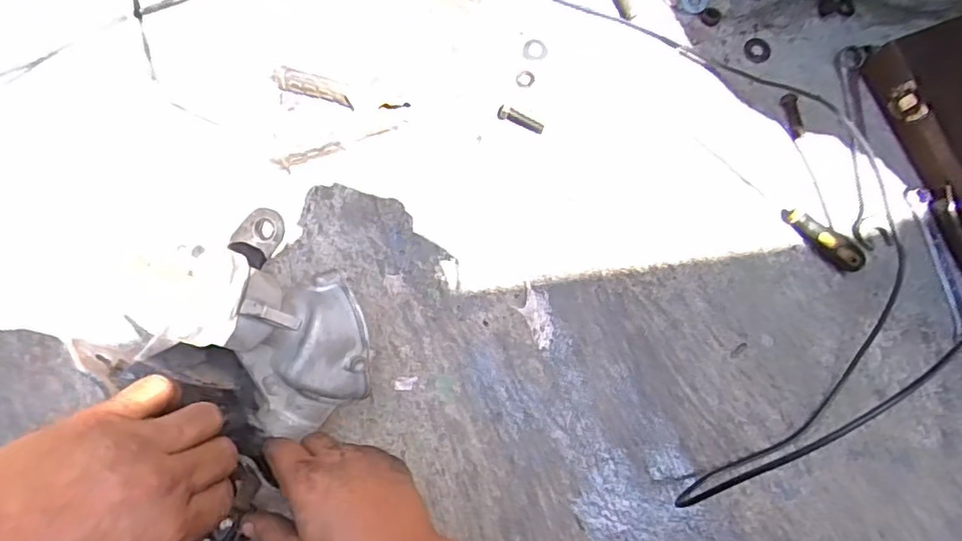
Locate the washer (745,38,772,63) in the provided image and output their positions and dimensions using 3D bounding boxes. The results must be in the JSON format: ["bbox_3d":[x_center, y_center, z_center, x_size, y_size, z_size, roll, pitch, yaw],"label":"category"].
[{"bbox_3d":[0.288,-0.229,0.611,0.027,0.004,0.029,0,78,-2],"label":"washer"}]

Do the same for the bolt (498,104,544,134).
[{"bbox_3d":[0.040,-0.150,0.581,0.048,0.009,0.014,27,78,4],"label":"bolt"}]

